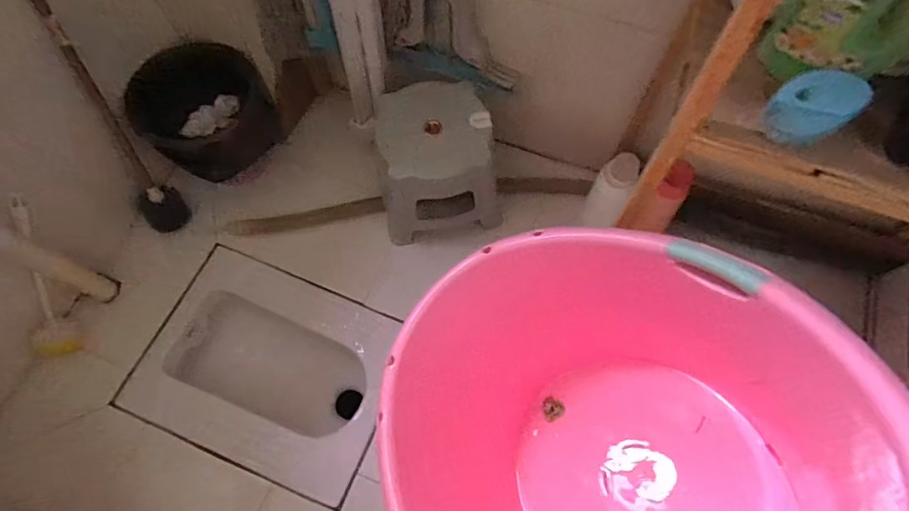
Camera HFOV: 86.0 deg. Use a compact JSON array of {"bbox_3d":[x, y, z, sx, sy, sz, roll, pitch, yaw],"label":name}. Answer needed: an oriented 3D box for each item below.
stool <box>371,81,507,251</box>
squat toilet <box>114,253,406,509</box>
[{"bbox_3d":[-0.057,-0.225,1.136,0.297,0.234,0.275,-10,67,-3],"label":"stool"},{"bbox_3d":[-0.412,0.266,1.149,0.508,0.174,0.409,20,69,9],"label":"squat toilet"}]

